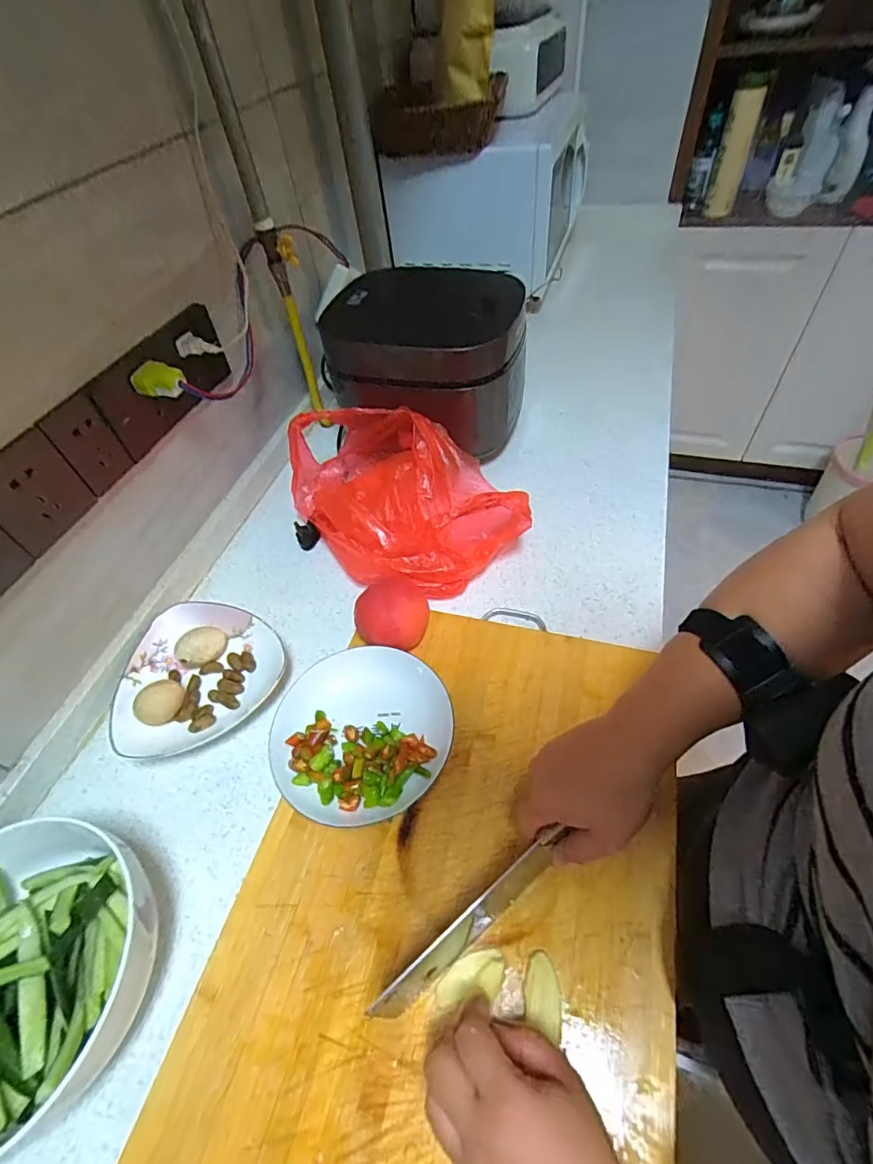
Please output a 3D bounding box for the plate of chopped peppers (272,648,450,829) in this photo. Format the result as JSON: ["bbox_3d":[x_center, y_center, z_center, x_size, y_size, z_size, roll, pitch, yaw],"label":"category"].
[{"bbox_3d":[-0.073,0.145,0.482,0.173,0.026,0.162,-4,52,5],"label":"plate of chopped peppers"}]

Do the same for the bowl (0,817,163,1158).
[{"bbox_3d":[-0.332,0.300,0.369,0.220,0.072,0.212,-4,52,5],"label":"bowl"}]

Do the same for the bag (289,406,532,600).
[{"bbox_3d":[-0.052,-0.123,0.647,0.203,0.114,0.306,-33,55,-17],"label":"bag"}]

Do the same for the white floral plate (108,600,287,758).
[{"bbox_3d":[-0.271,0.097,0.559,0.179,0.045,0.165,-4,52,5],"label":"white floral plate"}]

